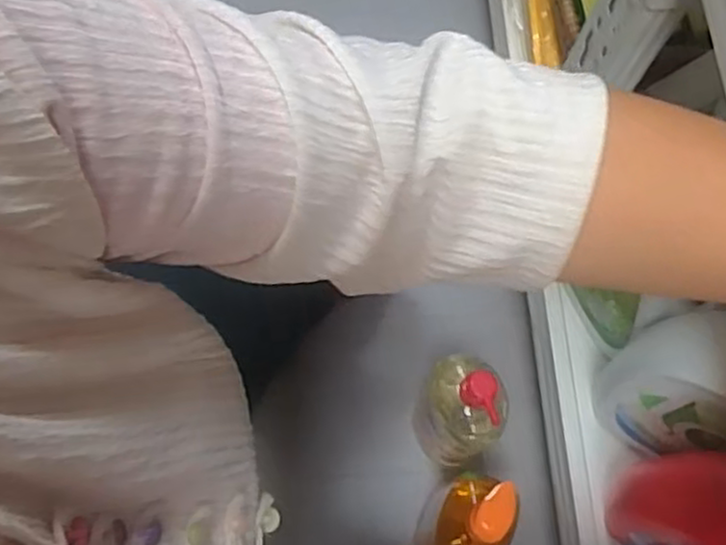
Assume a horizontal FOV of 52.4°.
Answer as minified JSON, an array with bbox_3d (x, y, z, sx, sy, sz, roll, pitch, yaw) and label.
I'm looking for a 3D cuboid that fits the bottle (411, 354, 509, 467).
[{"bbox_3d":[0.105,0.158,0.817,0.081,0.231,0.098,-40,76,-16],"label":"bottle"}]

